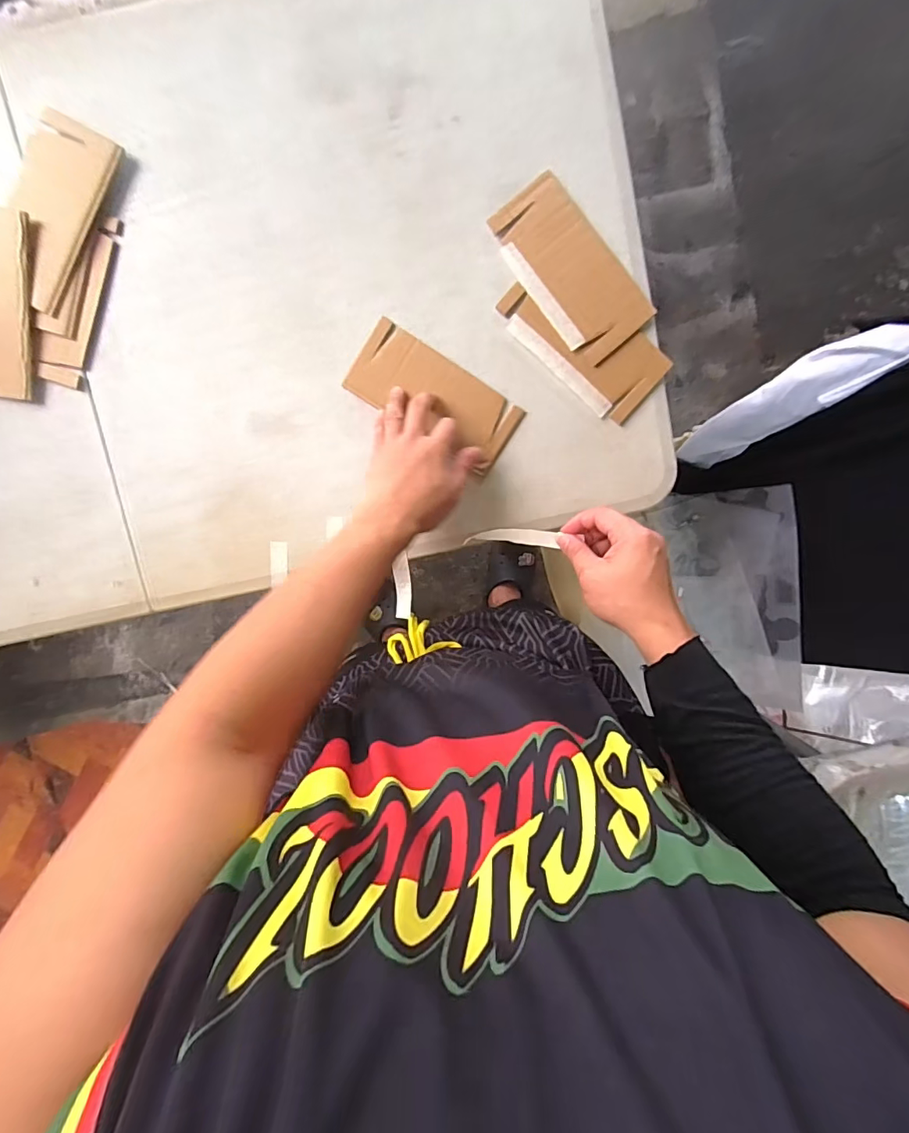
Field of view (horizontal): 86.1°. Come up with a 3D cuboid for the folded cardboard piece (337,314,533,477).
[{"bbox_3d":[-0.020,-0.184,0.524,0.182,0.010,0.083,29,95,-2],"label":"folded cardboard piece"}]

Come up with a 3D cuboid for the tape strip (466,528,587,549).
[{"bbox_3d":[0.058,-0.031,0.509,0.096,0.012,0.017,4,96,21],"label":"tape strip"}]

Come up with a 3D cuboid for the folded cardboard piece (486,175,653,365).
[{"bbox_3d":[0.118,-0.302,0.500,0.089,0.011,0.180,-38,95,3],"label":"folded cardboard piece"}]

